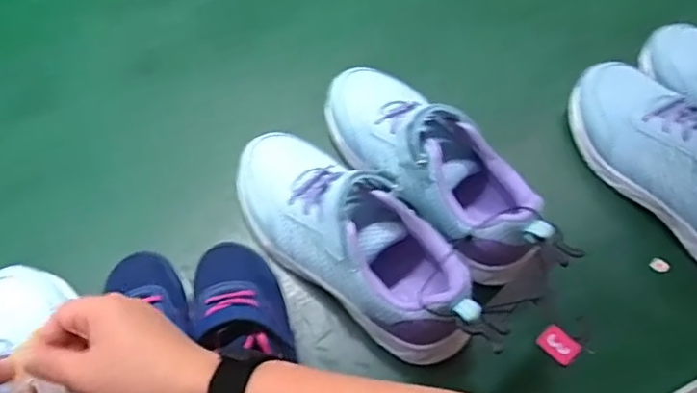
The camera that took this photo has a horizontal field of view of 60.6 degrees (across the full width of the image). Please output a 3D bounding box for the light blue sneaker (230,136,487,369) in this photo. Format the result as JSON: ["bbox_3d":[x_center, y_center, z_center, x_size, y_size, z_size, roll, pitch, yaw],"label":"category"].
[{"bbox_3d":[-0.001,0.033,0.475,0.242,0.095,0.083,33,63,23],"label":"light blue sneaker"}]

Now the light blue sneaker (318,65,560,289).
[{"bbox_3d":[0.067,-0.033,0.496,0.084,0.078,0.246,-32,59,-18],"label":"light blue sneaker"}]

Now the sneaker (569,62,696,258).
[{"bbox_3d":[0.285,-0.030,0.496,0.098,0.080,0.236,-21,57,-11],"label":"sneaker"}]

